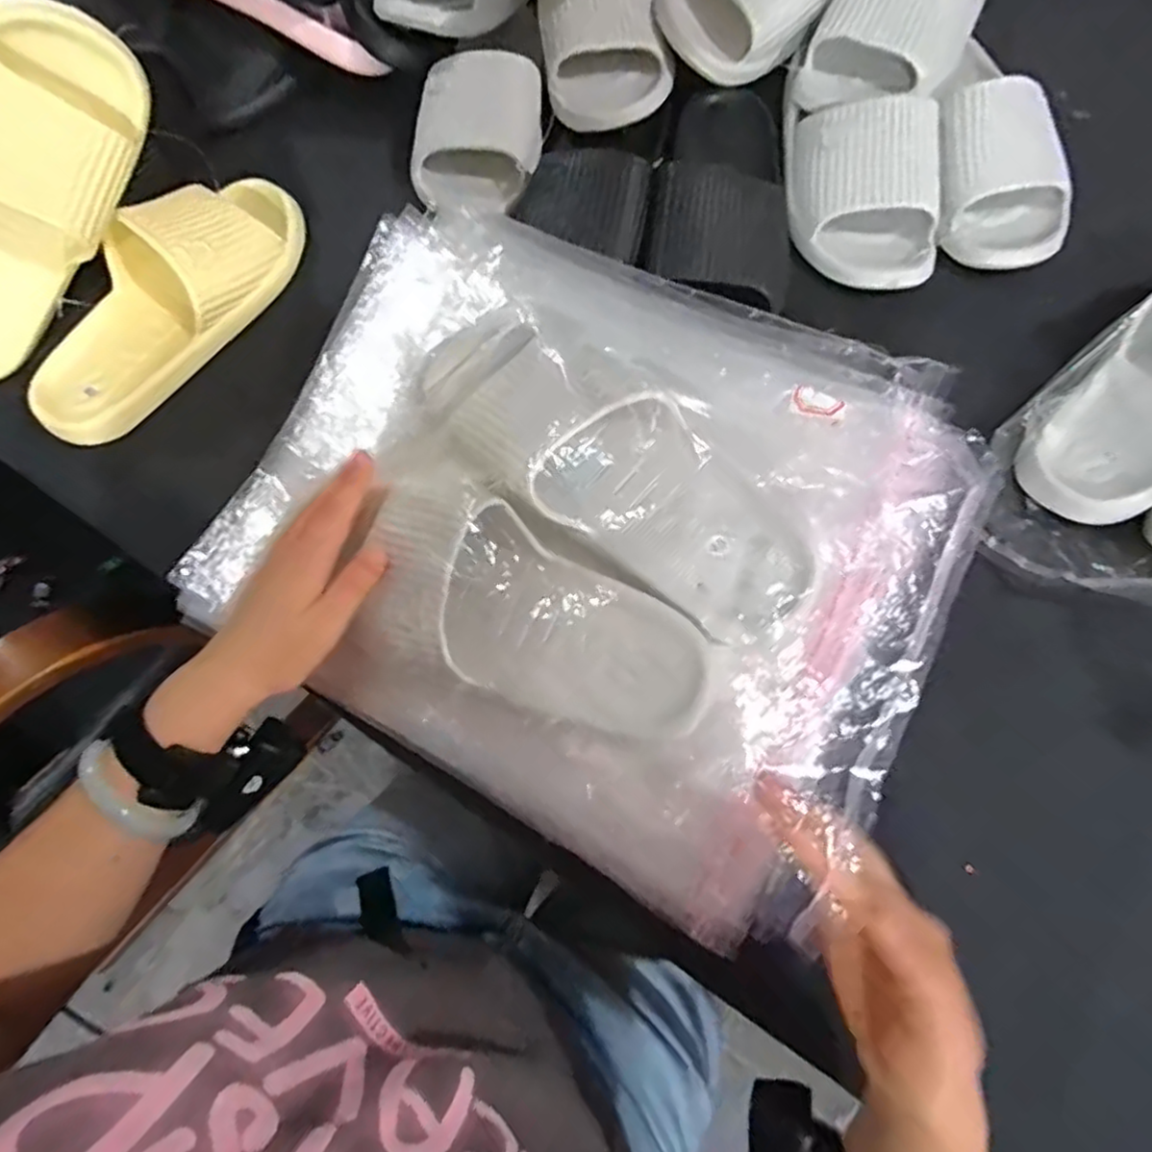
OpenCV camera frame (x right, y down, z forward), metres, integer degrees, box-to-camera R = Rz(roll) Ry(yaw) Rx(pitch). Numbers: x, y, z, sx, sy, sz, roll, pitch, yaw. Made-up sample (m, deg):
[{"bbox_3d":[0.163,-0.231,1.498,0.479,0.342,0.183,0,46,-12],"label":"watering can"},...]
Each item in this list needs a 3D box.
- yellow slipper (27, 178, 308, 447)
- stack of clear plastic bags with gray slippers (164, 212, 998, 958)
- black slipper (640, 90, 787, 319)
[{"bbox_3d":[-0.323,-0.222,0.525,0.105,0.054,0.265,35,75,13],"label":"yellow slipper"},{"bbox_3d":[0.010,-0.045,0.408,0.415,0.077,0.358,29,74,11],"label":"stack of clear plastic bags with gray slippers"},{"bbox_3d":[0.128,-0.322,0.544,0.114,0.061,0.236,14,71,7],"label":"black slipper"}]

